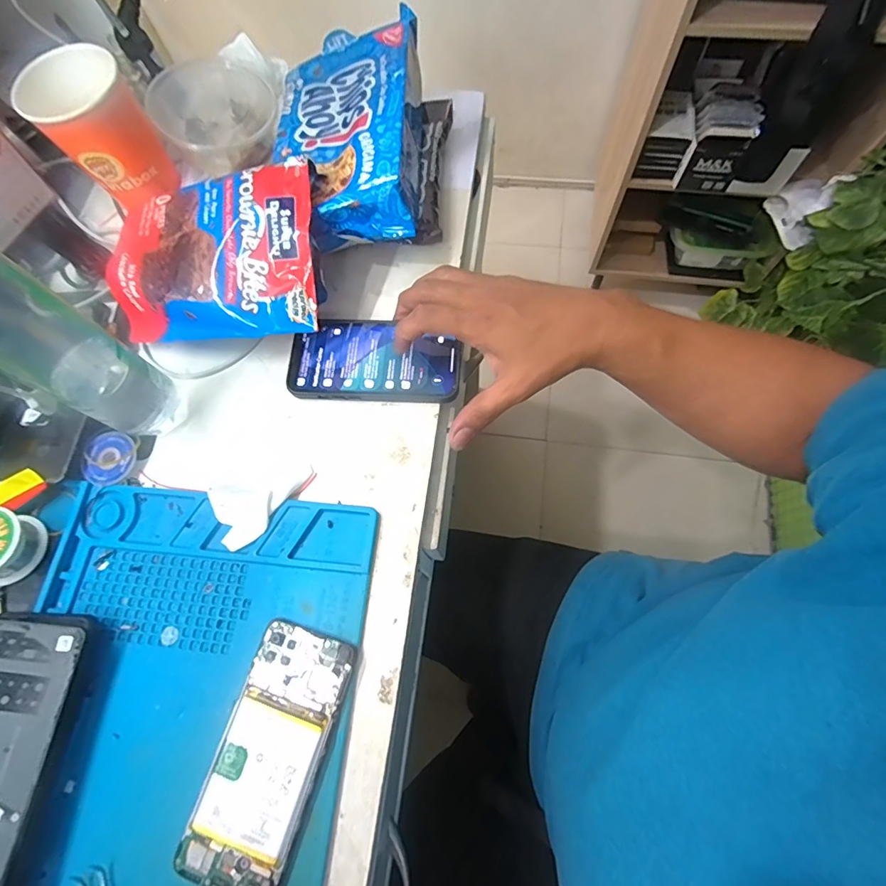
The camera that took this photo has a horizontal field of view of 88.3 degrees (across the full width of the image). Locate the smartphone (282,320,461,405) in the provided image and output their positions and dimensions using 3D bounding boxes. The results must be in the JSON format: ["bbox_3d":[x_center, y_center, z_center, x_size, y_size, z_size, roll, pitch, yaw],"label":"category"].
[{"bbox_3d":[-0.059,-0.069,0.402,0.149,0.016,0.074,7,68,5],"label":"smartphone"}]

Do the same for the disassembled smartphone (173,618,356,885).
[{"bbox_3d":[-0.117,0.207,0.307,0.067,0.012,0.155,16,72,9],"label":"disassembled smartphone"}]

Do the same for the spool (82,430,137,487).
[{"bbox_3d":[-0.279,0.013,0.383,0.035,0.015,0.046,9,68,6],"label":"spool"}]

